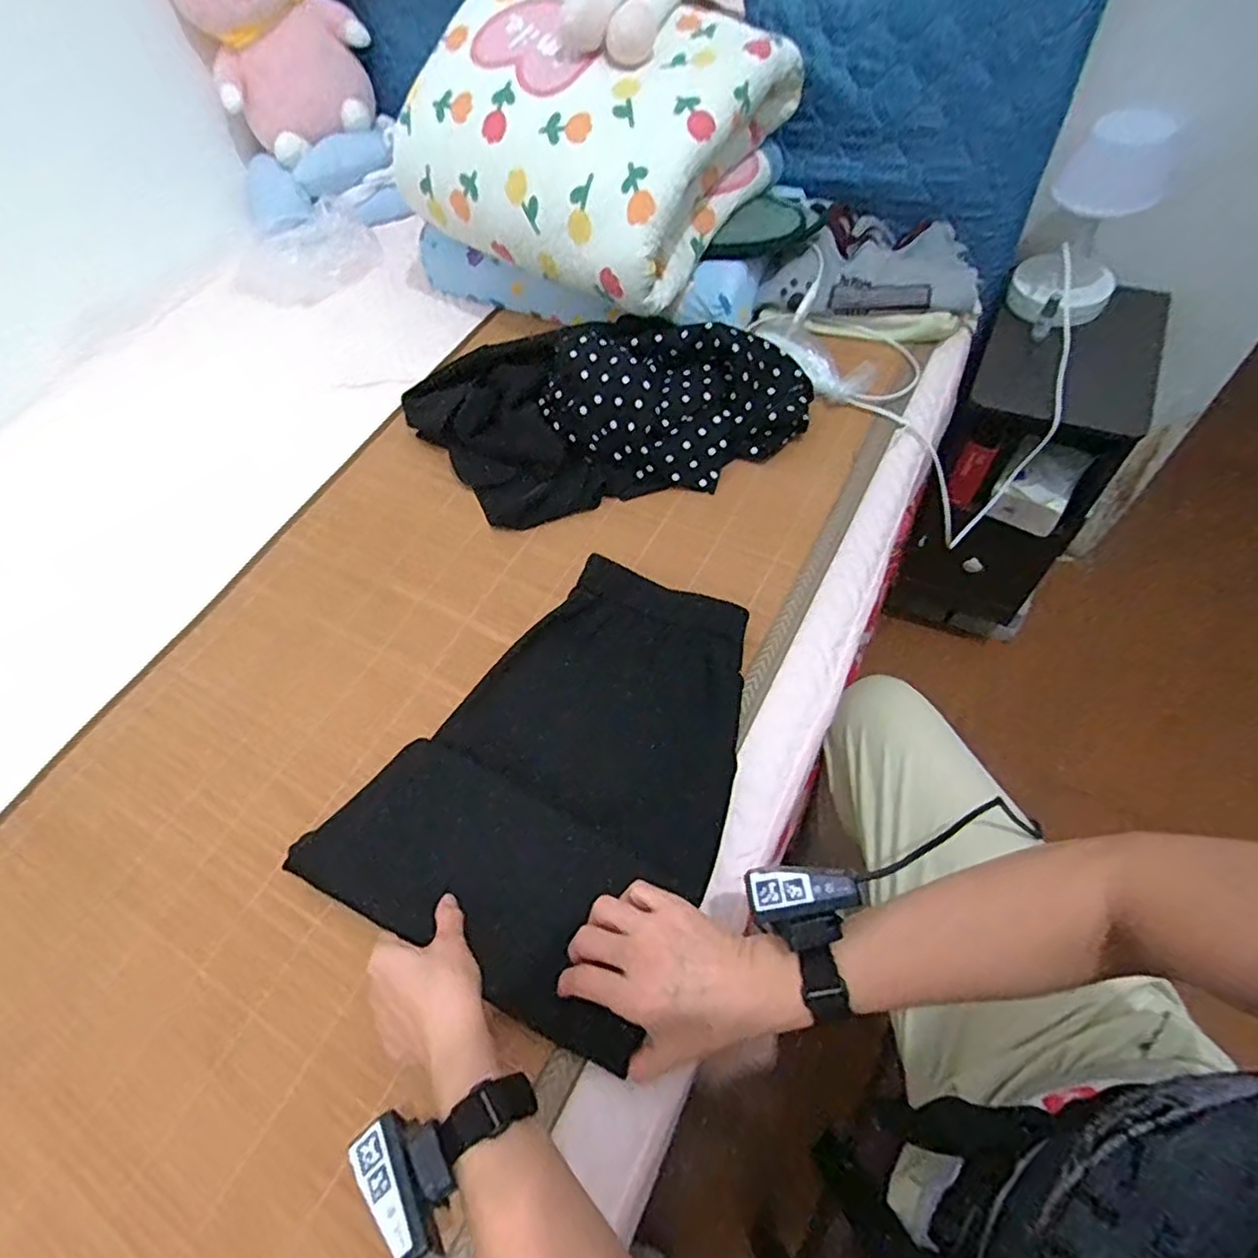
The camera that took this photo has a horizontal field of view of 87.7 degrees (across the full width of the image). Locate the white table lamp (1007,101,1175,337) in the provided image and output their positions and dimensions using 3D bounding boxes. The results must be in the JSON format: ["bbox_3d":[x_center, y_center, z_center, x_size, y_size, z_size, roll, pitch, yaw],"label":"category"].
[{"bbox_3d":[0.574,-0.504,0.817,0.125,0.198,0.148,17,62,17],"label":"white table lamp"}]

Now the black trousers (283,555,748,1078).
[{"bbox_3d":[-0.054,0.113,0.568,0.284,0.060,0.361,23,63,17],"label":"black trousers"}]

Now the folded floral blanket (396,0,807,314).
[{"bbox_3d":[-0.044,-0.608,0.783,0.376,0.201,0.334,29,67,23],"label":"folded floral blanket"}]

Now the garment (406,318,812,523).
[{"bbox_3d":[-0.028,-0.252,0.755,0.452,0.118,0.221,-14,58,-2],"label":"garment"}]

